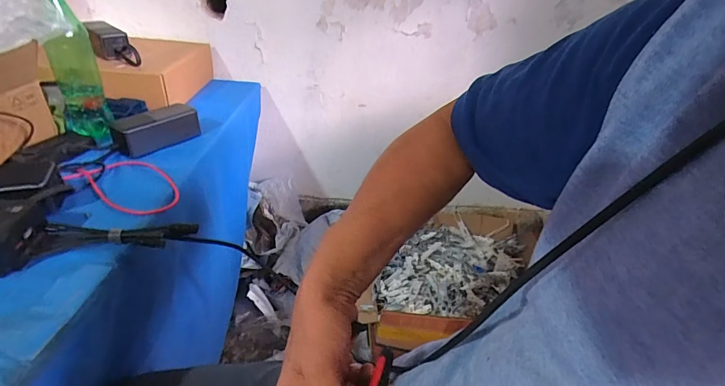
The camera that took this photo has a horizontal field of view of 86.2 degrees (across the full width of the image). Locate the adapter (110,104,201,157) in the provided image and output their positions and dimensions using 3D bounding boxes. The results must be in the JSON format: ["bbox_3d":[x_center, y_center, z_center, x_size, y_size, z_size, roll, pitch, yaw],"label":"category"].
[{"bbox_3d":[-0.345,-0.107,0.647,0.054,0.049,0.133,27,39,30],"label":"adapter"}]

